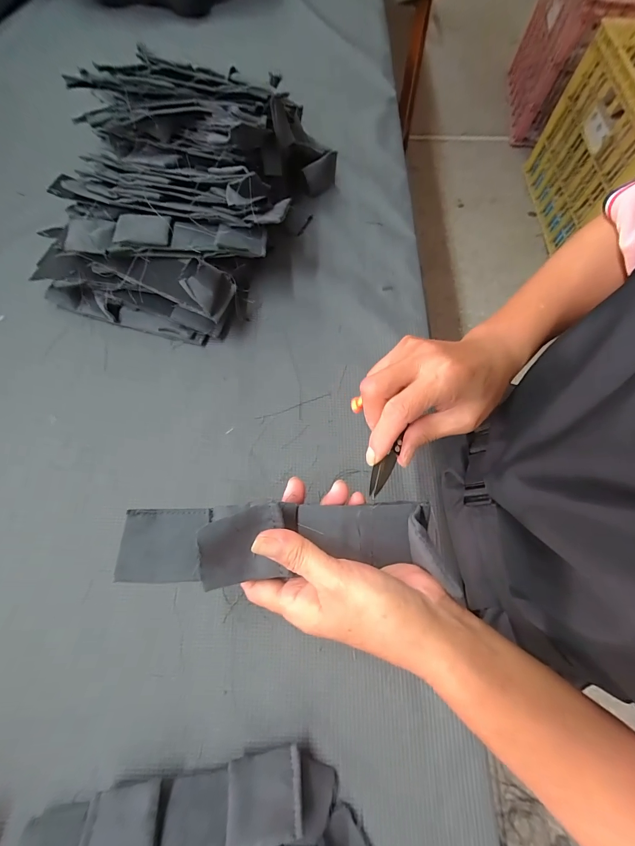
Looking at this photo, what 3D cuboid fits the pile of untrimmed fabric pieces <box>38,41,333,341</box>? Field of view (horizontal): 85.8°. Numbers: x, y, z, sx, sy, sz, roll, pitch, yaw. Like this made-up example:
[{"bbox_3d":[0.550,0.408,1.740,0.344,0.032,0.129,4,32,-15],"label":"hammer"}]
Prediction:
[{"bbox_3d":[-0.147,-0.254,0.378,0.261,0.118,0.292,17,70,3],"label":"pile of untrimmed fabric pieces"}]

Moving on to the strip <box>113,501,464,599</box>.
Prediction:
[{"bbox_3d":[-0.025,0.073,0.207,0.194,0.049,0.047,-2,70,1],"label":"strip"}]

